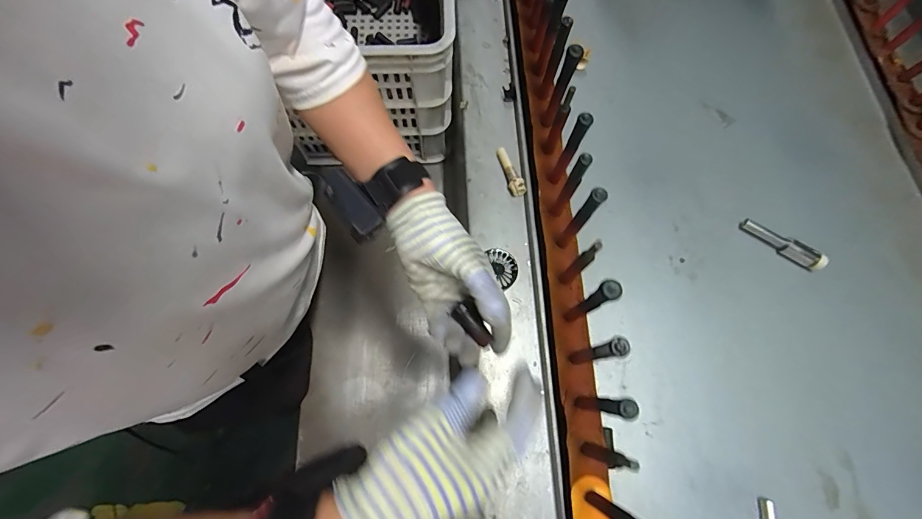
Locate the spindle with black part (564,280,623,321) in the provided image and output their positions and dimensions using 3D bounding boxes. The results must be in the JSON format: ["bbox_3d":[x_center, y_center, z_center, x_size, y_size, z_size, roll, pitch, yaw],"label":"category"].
[{"bbox_3d":[0.149,0.053,0.455,0.019,0.143,0.019,1,71,-1],"label":"spindle with black part"}]

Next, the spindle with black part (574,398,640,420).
[{"bbox_3d":[0.150,0.157,0.417,0.016,0.134,0.017,6,74,-3],"label":"spindle with black part"}]

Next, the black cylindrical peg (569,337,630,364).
[{"bbox_3d":[0.151,0.109,0.448,0.018,0.166,0.017,1,74,-5],"label":"black cylindrical peg"}]

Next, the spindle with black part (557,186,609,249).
[{"bbox_3d":[0.146,-0.046,0.487,0.017,0.147,0.013,36,73,10],"label":"spindle with black part"}]

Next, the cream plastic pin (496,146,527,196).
[{"bbox_3d":[0.076,-0.138,0.601,0.021,0.018,0.084,-15,72,-7],"label":"cream plastic pin"}]

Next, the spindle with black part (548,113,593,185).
[{"bbox_3d":[0.143,-0.142,0.524,0.019,0.148,0.016,33,73,10],"label":"spindle with black part"}]

